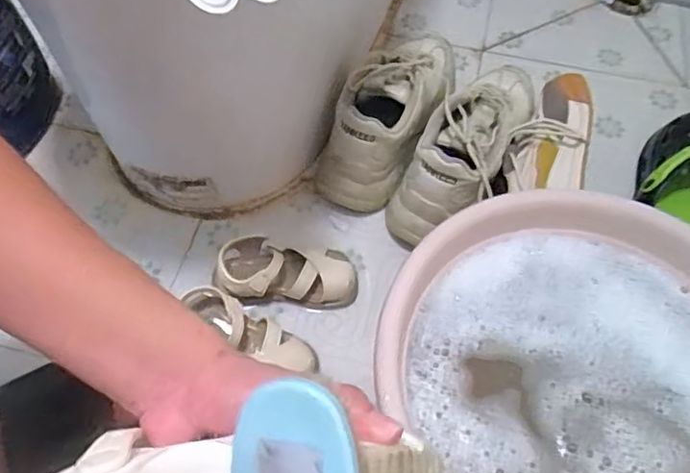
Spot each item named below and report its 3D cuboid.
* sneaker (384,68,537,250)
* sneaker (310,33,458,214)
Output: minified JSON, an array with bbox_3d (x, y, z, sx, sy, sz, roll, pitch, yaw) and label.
[{"bbox_3d":[0.153,-0.111,0.693,0.092,0.114,0.275,29,62,16],"label":"sneaker"},{"bbox_3d":[0.062,-0.164,0.722,0.098,0.117,0.272,24,61,14],"label":"sneaker"}]

